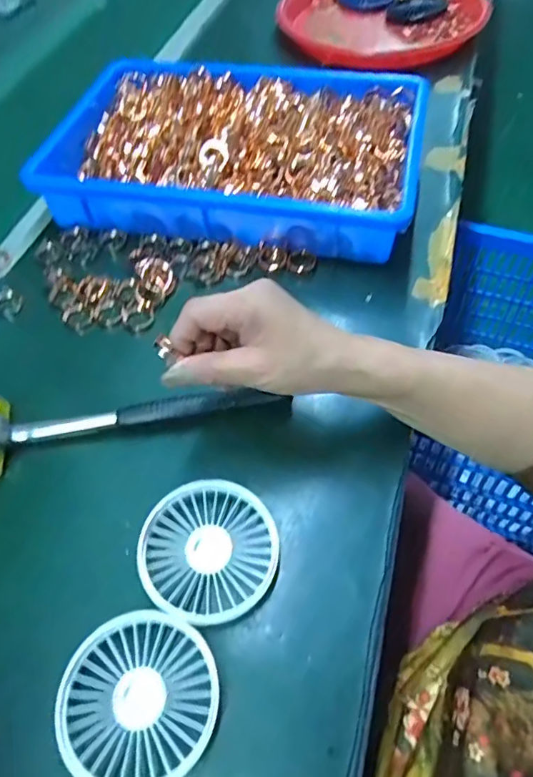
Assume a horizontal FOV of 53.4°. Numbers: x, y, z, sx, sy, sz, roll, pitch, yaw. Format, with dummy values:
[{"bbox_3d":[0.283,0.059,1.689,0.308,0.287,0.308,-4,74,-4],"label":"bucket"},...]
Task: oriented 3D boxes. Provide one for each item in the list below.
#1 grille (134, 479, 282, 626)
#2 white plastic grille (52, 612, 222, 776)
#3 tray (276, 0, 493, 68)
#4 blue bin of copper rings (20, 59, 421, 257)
[{"bbox_3d":[-0.038,0.105,0.348,0.087,0.011,0.086,-2,54,3],"label":"grille"},{"bbox_3d":[-0.074,0.176,0.301,0.088,0.005,0.086,-2,54,3],"label":"white plastic grille"},{"bbox_3d":[0.165,-0.527,0.751,0.267,0.047,0.221,14,57,13],"label":"tray"},{"bbox_3d":[-0.032,-0.246,0.553,0.367,0.064,0.240,8,56,10],"label":"blue bin of copper rings"}]

